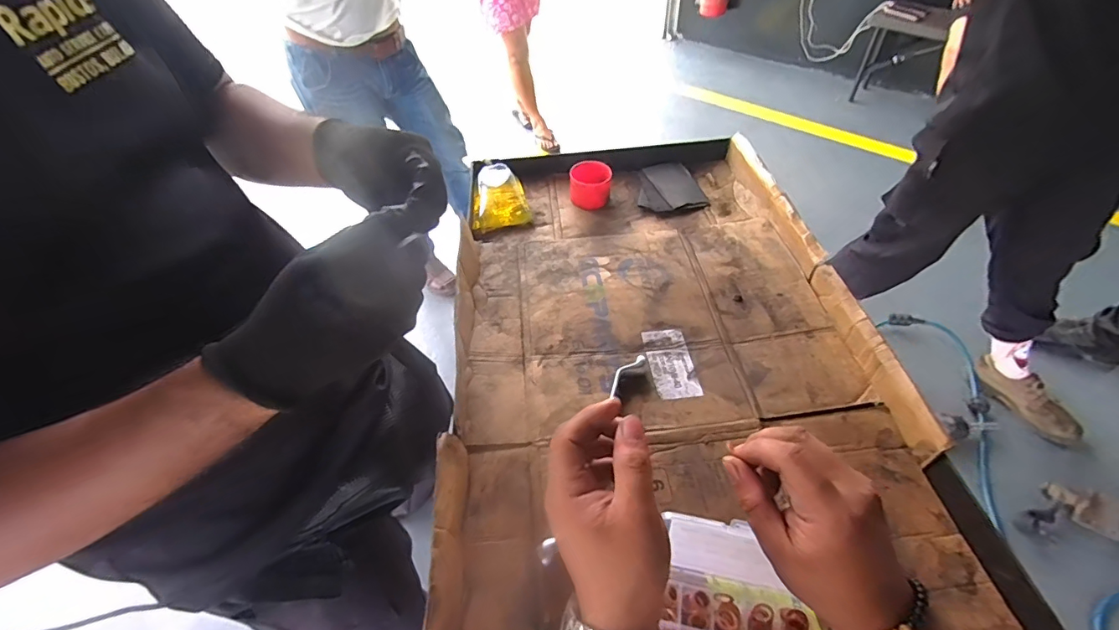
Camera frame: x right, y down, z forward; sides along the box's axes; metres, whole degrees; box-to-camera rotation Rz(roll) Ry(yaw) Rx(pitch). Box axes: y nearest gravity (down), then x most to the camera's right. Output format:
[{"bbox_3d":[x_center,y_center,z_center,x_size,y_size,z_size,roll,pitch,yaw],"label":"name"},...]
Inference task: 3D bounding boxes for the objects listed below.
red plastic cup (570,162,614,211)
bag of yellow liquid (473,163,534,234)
[{"bbox_3d":[0.050,-0.208,0.773,0.065,0.051,0.065,-2,47,2],"label":"red plastic cup"},{"bbox_3d":[-0.099,-0.192,0.776,0.092,0.042,0.130,-11,48,-5],"label":"bag of yellow liquid"}]

